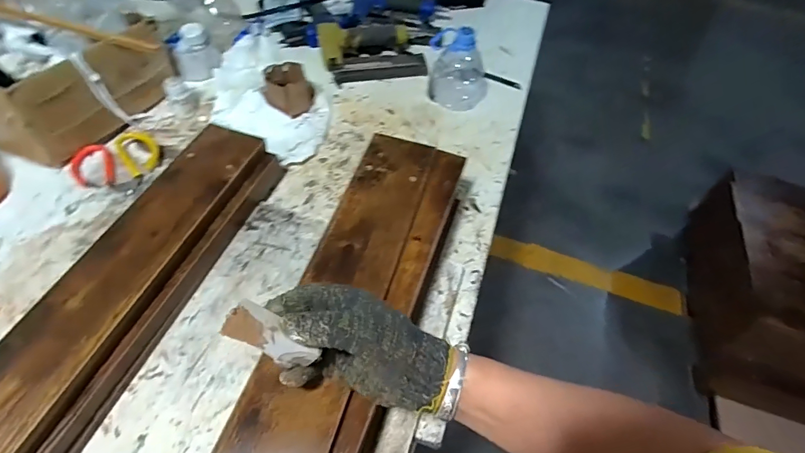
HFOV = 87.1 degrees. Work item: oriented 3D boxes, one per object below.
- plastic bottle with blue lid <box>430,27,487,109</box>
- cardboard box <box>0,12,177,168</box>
[{"bbox_3d":[0.104,-0.288,0.747,0.107,0.114,0.086,12,53,3],"label":"plastic bottle with blue lid"},{"bbox_3d":[-0.563,-0.249,0.636,0.334,0.122,0.255,21,54,9],"label":"cardboard box"}]

